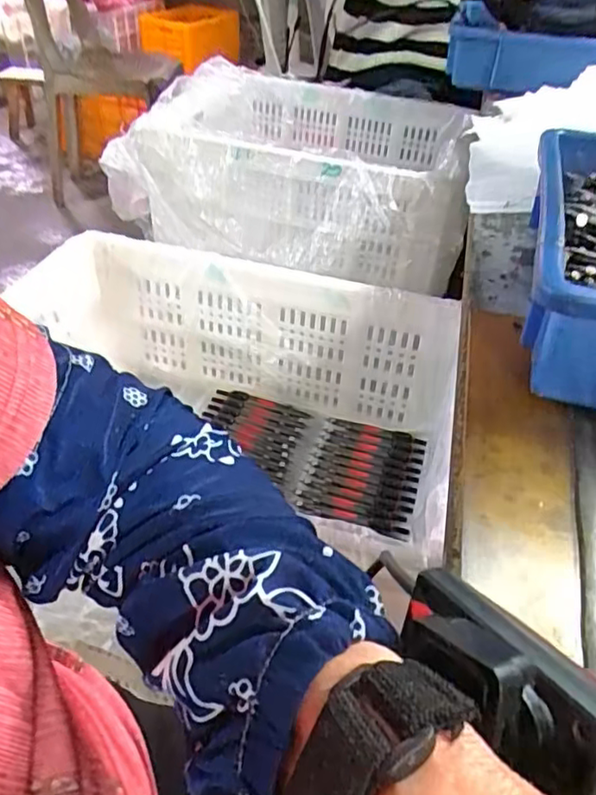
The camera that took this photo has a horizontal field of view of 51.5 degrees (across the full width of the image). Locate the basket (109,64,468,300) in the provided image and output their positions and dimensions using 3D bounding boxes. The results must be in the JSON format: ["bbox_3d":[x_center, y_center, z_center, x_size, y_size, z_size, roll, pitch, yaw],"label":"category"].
[{"bbox_3d":[0.006,-0.378,0.991,0.518,0.175,0.368,11,42,11],"label":"basket"}]

